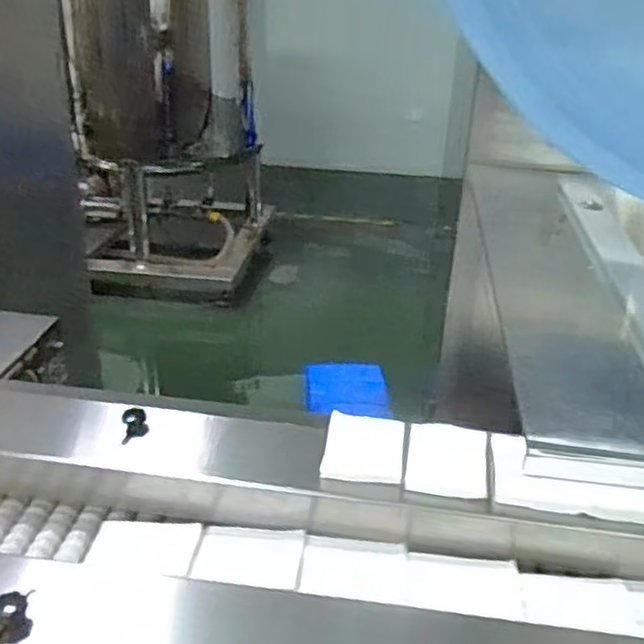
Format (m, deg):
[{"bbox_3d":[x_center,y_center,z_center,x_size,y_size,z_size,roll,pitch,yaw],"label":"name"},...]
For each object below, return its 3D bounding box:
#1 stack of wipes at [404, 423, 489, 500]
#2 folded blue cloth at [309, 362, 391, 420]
[{"bbox_3d":[0.115,0.126,0.631,0.074,0.020,0.081,7,28,8],"label":"stack of wipes"},{"bbox_3d":[0.042,0.107,1.120,0.141,0.034,0.103,4,28,3],"label":"folded blue cloth"}]

